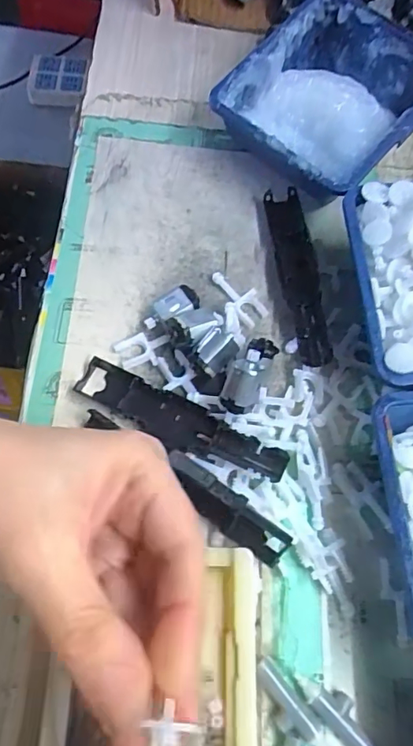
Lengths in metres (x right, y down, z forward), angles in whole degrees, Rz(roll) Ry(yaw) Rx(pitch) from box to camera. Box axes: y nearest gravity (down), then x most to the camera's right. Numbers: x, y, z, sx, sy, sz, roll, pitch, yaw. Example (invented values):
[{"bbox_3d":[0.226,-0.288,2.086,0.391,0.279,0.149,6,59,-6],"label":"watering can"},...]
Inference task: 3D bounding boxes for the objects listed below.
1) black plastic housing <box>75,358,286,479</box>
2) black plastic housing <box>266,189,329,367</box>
[{"bbox_3d":[-0.016,0.026,0.273,0.119,0.011,0.023,29,69,6],"label":"black plastic housing"},{"bbox_3d":[0.058,-0.060,0.314,0.022,0.010,0.118,-6,69,-8],"label":"black plastic housing"}]

